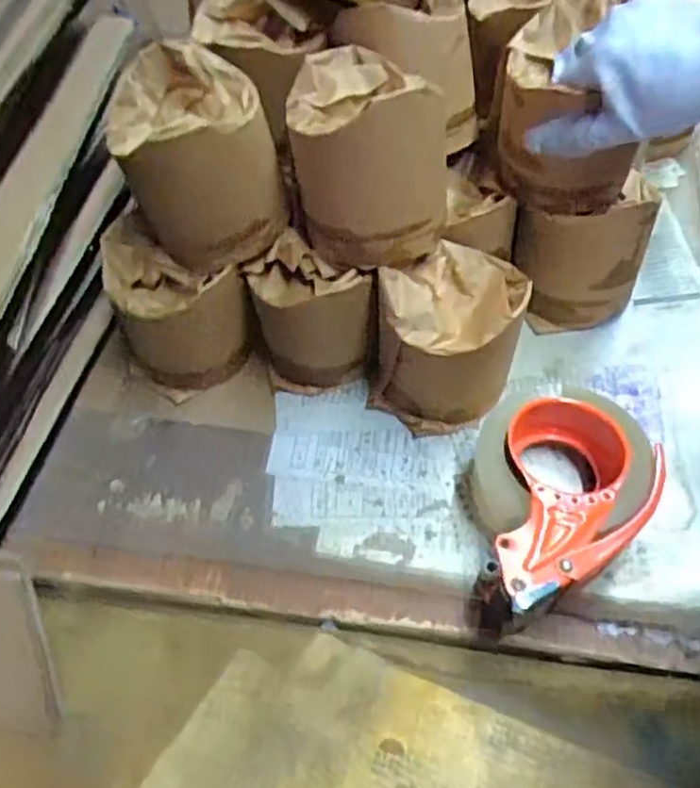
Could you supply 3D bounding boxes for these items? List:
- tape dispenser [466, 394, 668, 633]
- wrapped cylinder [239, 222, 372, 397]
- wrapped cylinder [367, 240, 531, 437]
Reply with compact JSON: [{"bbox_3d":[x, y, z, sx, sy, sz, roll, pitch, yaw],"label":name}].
[{"bbox_3d":[0.144,0.076,0.470,0.113,0.065,0.162,6,57,7],"label":"tape dispenser"},{"bbox_3d":[-0.029,-0.059,0.542,0.082,0.110,0.074,-17,57,-8],"label":"wrapped cylinder"},{"bbox_3d":[0.074,-0.043,0.524,0.102,0.108,0.109,14,59,12],"label":"wrapped cylinder"}]

